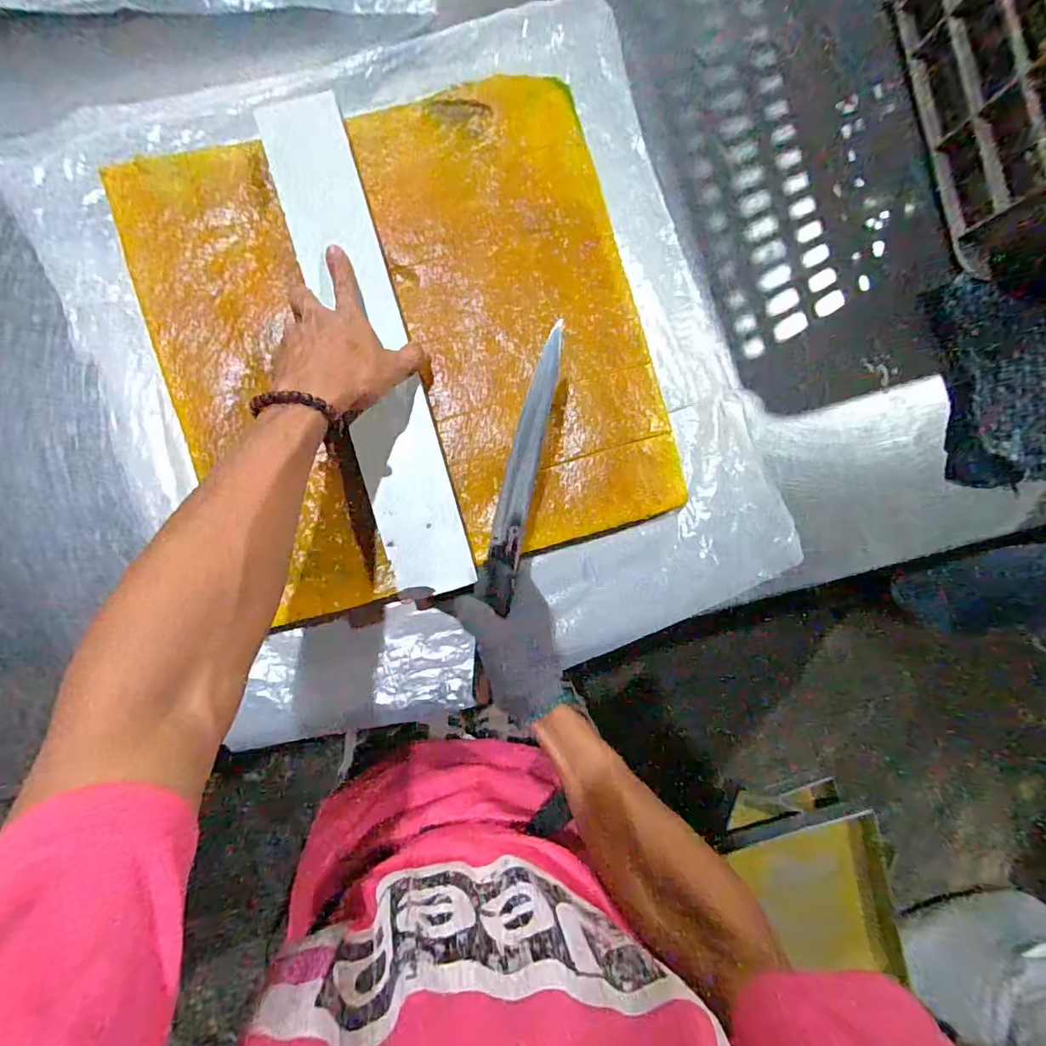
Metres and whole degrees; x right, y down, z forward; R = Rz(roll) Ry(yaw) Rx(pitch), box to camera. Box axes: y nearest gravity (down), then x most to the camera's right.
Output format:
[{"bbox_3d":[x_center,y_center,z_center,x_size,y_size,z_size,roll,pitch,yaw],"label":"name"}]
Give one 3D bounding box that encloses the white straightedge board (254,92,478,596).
[{"bbox_3d":[-0.134,-0.154,0.454,0.073,0.010,0.443,-16,90,-8],"label":"white straightedge board"}]

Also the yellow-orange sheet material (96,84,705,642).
[{"bbox_3d":[-0.100,-0.162,0.474,0.422,0.013,0.423,-16,91,-5],"label":"yellow-orange sheet material"}]

